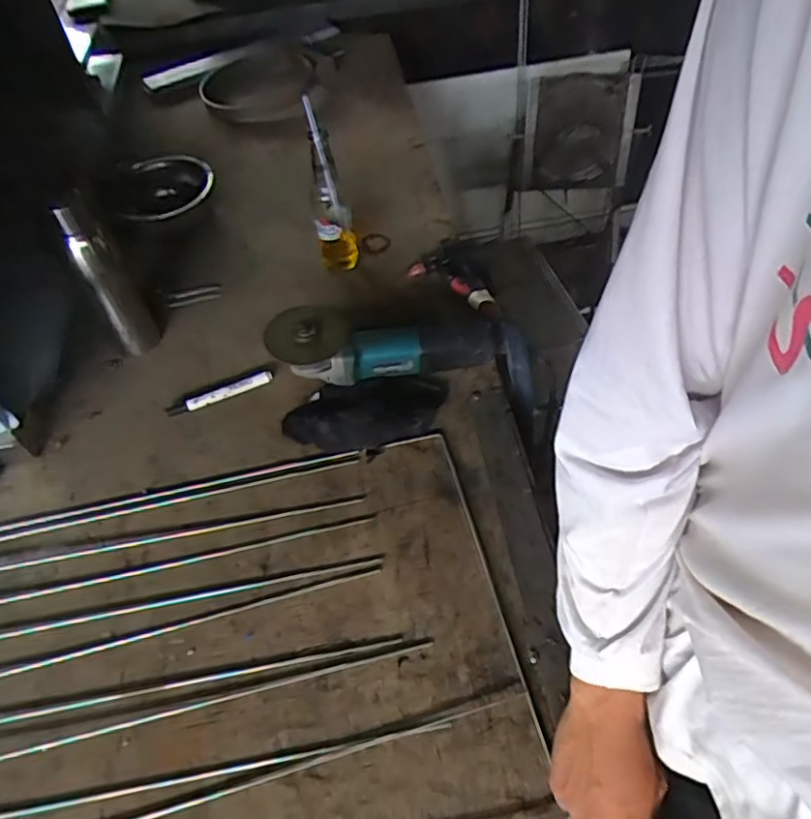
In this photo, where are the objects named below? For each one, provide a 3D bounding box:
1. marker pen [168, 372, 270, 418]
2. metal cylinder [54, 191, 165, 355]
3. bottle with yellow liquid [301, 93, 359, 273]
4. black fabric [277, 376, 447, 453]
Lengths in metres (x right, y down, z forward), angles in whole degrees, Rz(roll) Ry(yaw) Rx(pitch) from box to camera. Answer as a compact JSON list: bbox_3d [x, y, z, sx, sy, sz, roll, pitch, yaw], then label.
[{"bbox_3d":[-0.245,-0.022,0.818,0.140,0.016,0.017,-21,54,-12],"label":"marker pen"},{"bbox_3d":[-0.387,-0.170,0.807,0.059,0.223,0.049,-29,56,-18],"label":"metal cylinder"},{"bbox_3d":[-0.108,-0.308,0.887,0.055,0.240,0.050,-9,52,-3],"label":"bottle with yellow liquid"},{"bbox_3d":[-0.048,0.002,0.770,0.202,0.032,0.096,-11,52,-5],"label":"black fabric"}]

